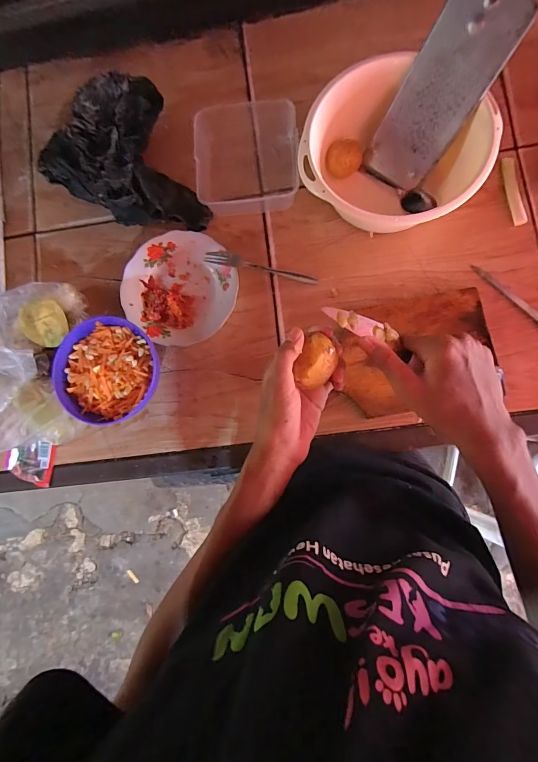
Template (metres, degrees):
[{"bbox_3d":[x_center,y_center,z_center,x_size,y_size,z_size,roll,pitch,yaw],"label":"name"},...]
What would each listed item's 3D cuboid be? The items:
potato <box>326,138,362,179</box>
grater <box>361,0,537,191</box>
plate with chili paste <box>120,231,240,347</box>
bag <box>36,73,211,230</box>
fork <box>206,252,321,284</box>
[{"bbox_3d":[0.116,-0.338,0.564,0.052,0.044,0.050,3,84,7],"label":"potato"},{"bbox_3d":[0.228,-0.389,0.496,0.105,0.235,0.016,42,45,9],"label":"grater"},{"bbox_3d":[-0.140,-0.145,0.577,0.176,0.034,0.169,-1,84,7],"label":"plate with chili paste"},{"bbox_3d":[-0.234,-0.333,0.568,0.215,0.114,0.288,-23,81,4],"label":"bag"},{"bbox_3d":[-0.011,-0.177,0.575,0.175,0.021,0.021,11,85,-6],"label":"fork"}]

